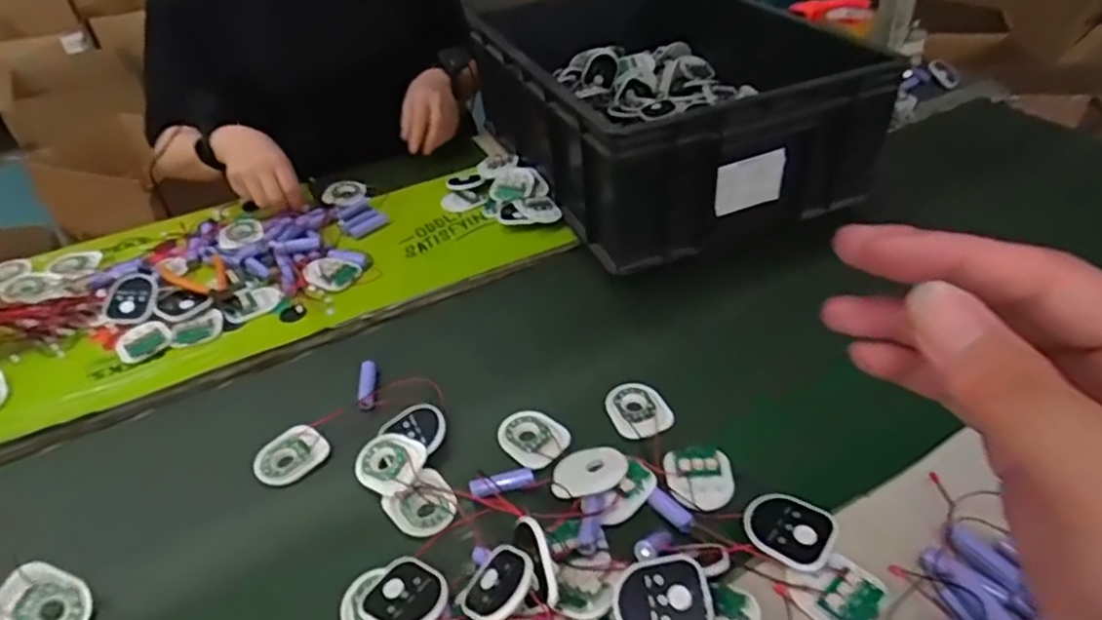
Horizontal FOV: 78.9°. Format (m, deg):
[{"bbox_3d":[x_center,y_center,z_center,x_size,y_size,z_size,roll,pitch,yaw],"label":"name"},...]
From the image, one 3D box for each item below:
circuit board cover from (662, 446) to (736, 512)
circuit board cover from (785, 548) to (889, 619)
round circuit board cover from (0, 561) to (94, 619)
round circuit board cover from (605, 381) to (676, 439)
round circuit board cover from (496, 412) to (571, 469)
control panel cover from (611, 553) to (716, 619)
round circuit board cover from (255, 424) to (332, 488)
[{"bbox_3d":[0.114,0.127,0.514,0.048,0.012,0.061,-8,41,-6],"label":"circuit board cover"},{"bbox_3d":[0.183,0.179,0.427,0.046,0.015,0.051,-28,47,-26],"label":"circuit board cover"},{"bbox_3d":[-0.346,0.202,0.455,0.057,0.008,0.049,27,54,-14],"label":"round circuit board cover"},{"bbox_3d":[0.074,0.086,0.573,0.048,0.009,0.059,-26,46,-24],"label":"round circuit board cover"},{"bbox_3d":[-0.015,0.106,0.560,0.058,0.009,0.046,31,51,33],"label":"round circuit board cover"},{"bbox_3d":[0.068,0.176,0.409,0.058,0.008,0.052,-9,55,5],"label":"control panel cover"},{"bbox_3d":[-0.222,0.124,0.571,0.058,0.019,0.041,-30,48,-28],"label":"round circuit board cover"}]

